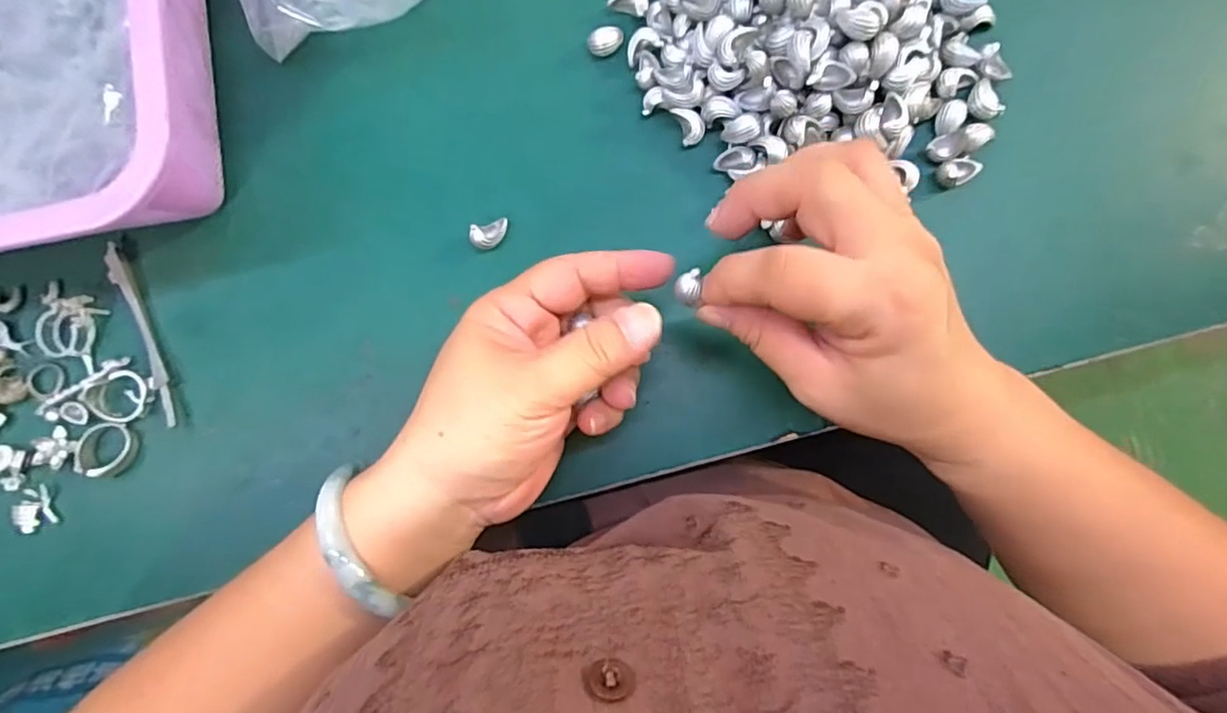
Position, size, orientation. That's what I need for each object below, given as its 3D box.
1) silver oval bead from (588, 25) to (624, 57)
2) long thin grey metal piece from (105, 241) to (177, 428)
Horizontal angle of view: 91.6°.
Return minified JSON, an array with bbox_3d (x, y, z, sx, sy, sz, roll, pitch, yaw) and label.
[{"bbox_3d":[-0.004,-0.162,0.306,0.018,0.007,0.013,-24,85,1],"label":"silver oval bead"},{"bbox_3d":[-0.241,-0.012,0.305,0.009,0.006,0.100,-24,85,1],"label":"long thin grey metal piece"}]

